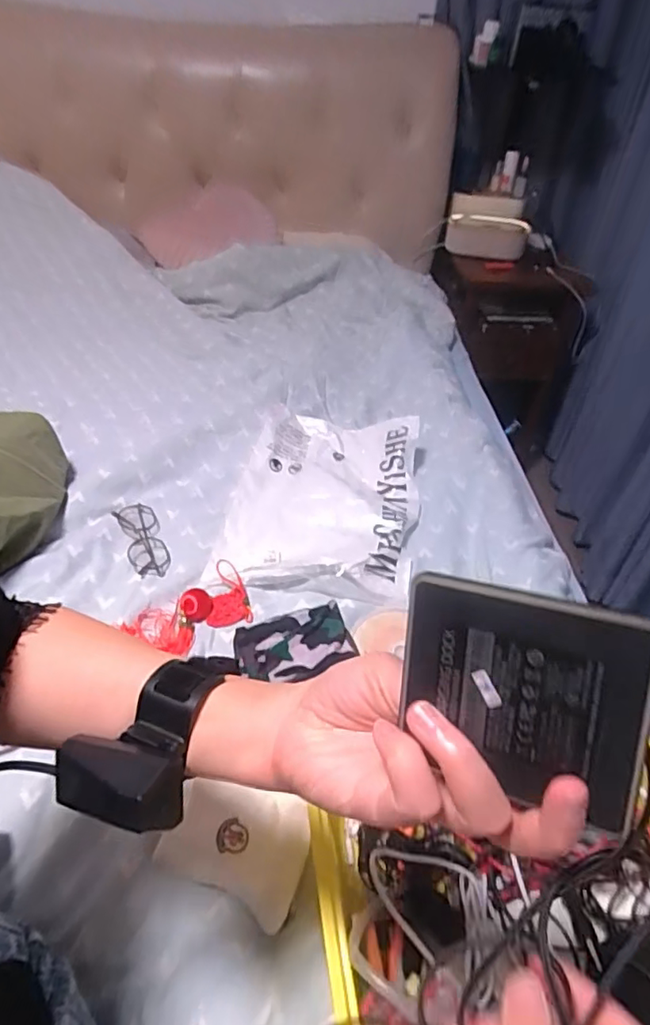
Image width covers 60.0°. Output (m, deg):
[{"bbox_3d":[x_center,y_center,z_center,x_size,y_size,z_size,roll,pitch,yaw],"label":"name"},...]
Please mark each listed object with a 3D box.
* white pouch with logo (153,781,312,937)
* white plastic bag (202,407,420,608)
[{"bbox_3d":[-0.073,0.282,0.489,0.124,0.044,0.090,19,43,15],"label":"white pouch with logo"},{"bbox_3d":[0.000,-0.030,0.837,0.272,0.041,0.376,7,42,2],"label":"white plastic bag"}]

